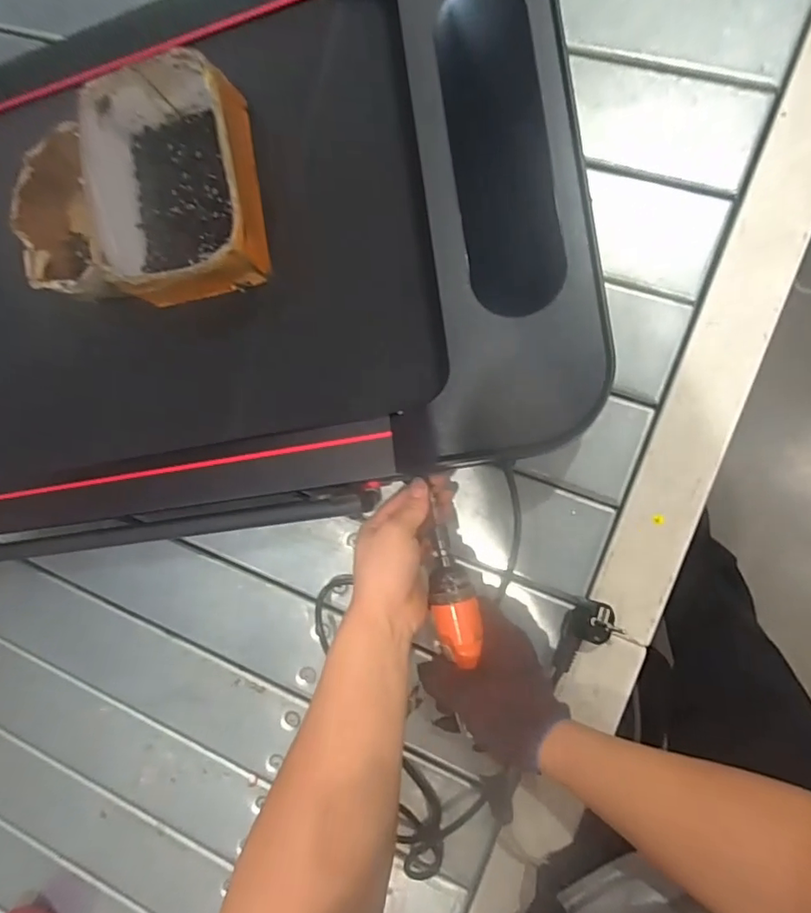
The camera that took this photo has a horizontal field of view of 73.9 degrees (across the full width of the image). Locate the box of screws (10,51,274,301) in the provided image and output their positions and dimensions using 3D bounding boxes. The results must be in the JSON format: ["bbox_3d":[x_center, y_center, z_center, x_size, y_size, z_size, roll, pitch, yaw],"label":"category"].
[{"bbox_3d":[-0.238,-0.230,0.483,0.216,0.071,0.190,-8,88,13],"label":"box of screws"}]

